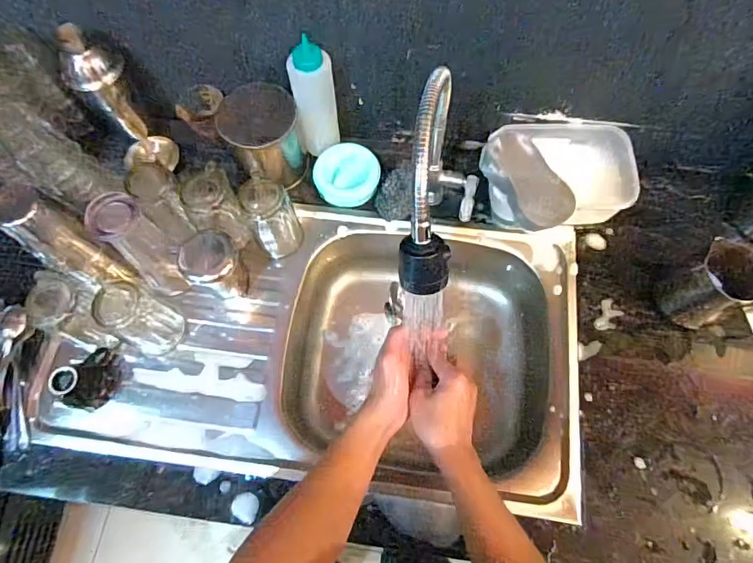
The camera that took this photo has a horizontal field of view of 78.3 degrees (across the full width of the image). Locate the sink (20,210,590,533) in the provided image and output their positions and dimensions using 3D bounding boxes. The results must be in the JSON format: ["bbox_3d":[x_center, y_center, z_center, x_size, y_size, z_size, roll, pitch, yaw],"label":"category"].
[{"bbox_3d":[-0.081,0.094,0.717,0.724,0.141,0.397,6,70,4],"label":"sink"}]

